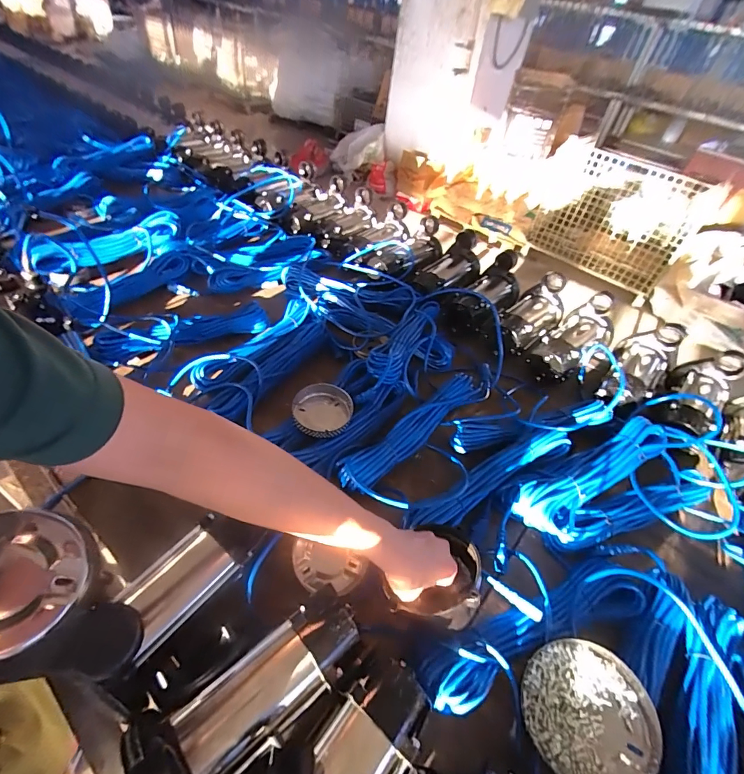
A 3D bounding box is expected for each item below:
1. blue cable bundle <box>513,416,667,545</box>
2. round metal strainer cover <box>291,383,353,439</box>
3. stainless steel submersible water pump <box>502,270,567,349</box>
[{"bbox_3d":[0.385,0.146,0.664,0.342,0.048,0.091,-20,53,-27],"label":"blue cable bundle"},{"bbox_3d":[-0.093,0.046,0.706,0.104,0.034,0.107,13,45,3],"label":"round metal strainer cover"},{"bbox_3d":[0.403,-0.193,0.985,0.116,0.117,0.281,37,51,24],"label":"stainless steel submersible water pump"}]

